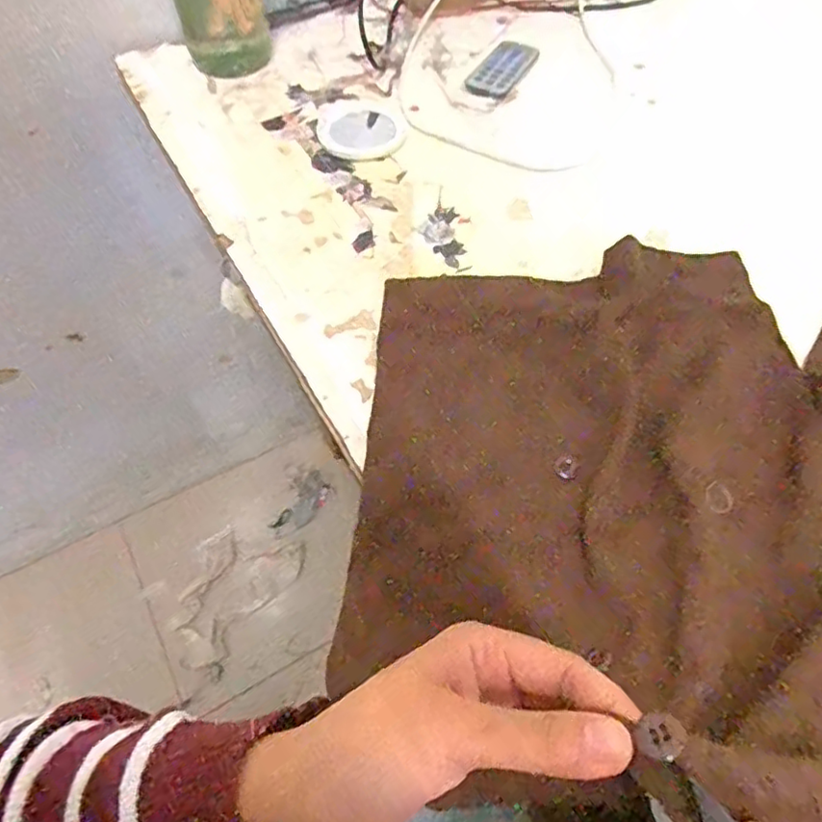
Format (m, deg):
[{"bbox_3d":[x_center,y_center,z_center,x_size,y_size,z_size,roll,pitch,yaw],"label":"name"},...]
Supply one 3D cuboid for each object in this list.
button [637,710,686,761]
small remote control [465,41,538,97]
[{"bbox_3d":[0.072,0.093,0.178,0.013,0.005,0.011,-37,64,-20],"label":"button"},{"bbox_3d":[0.084,-0.319,0.577,0.044,0.009,0.083,27,62,17],"label":"small remote control"}]

